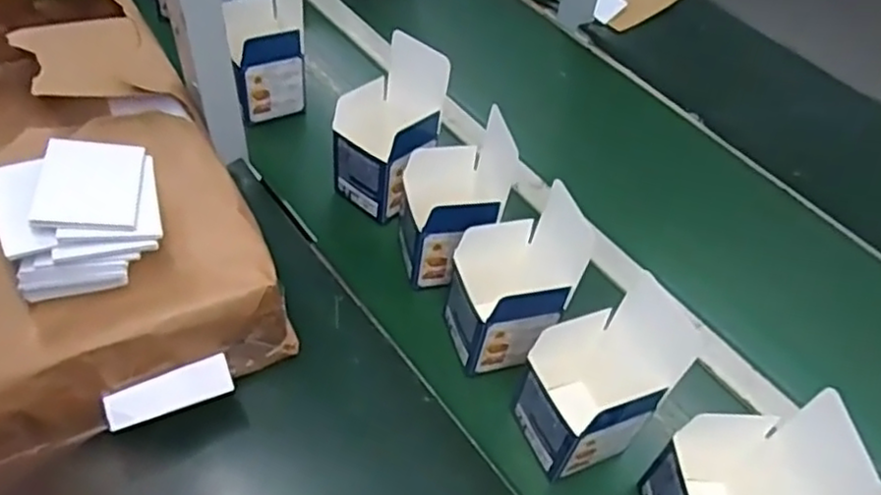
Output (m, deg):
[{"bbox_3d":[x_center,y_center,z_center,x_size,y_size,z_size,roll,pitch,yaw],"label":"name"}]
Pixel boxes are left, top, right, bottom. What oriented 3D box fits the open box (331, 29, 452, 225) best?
[{"bbox_3d":[-0.054,-0.131,0.769,0.094,0.167,0.104,28,49,23],"label":"open box"}]

